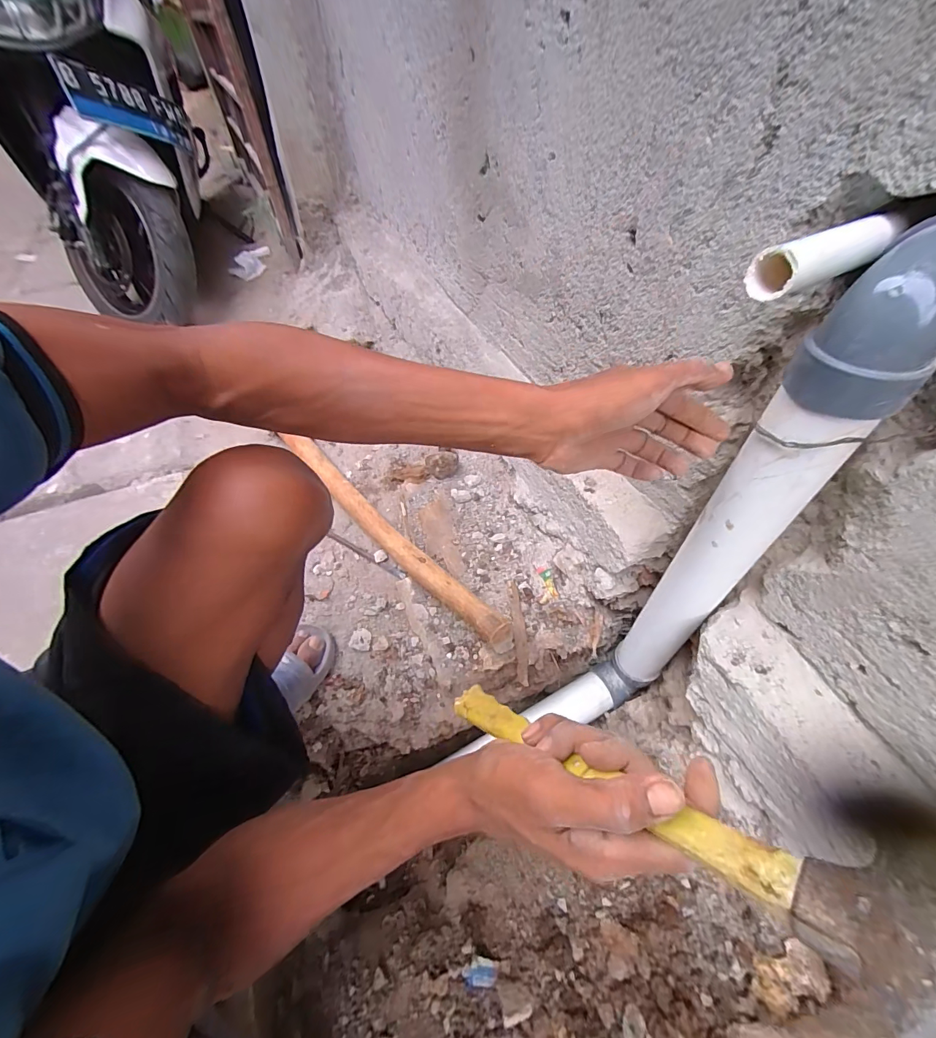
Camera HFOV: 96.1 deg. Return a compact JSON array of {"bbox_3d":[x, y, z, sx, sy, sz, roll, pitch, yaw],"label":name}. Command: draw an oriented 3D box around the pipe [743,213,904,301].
[{"bbox_3d":[0.211,-0.153,0.239,0.114,0.029,0.026,-24,54,-17],"label":"pipe"}]

